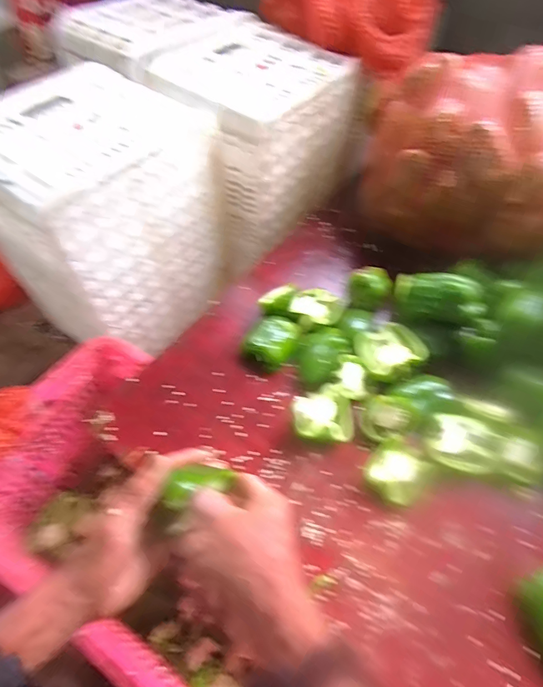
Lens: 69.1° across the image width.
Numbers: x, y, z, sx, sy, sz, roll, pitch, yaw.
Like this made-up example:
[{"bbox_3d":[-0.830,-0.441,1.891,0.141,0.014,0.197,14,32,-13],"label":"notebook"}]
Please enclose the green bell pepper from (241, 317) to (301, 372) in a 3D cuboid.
[{"bbox_3d":[0.001,-0.002,0.643,0.072,0.041,0.085,25,59,16],"label":"green bell pepper"}]

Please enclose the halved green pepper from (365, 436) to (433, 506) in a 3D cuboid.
[{"bbox_3d":[0.165,0.173,0.522,0.069,0.038,0.072,0,55,0],"label":"halved green pepper"}]

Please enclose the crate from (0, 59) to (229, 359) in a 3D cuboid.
[{"bbox_3d":[-0.330,-0.246,0.812,0.329,0.403,0.351,30,61,19],"label":"crate"}]

